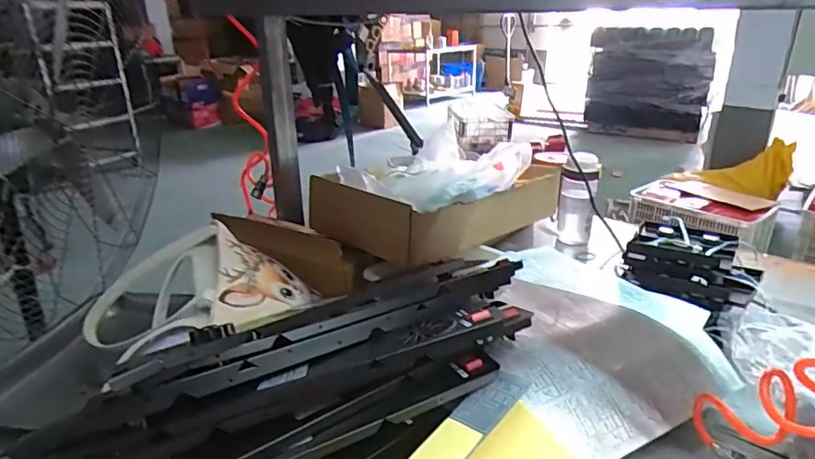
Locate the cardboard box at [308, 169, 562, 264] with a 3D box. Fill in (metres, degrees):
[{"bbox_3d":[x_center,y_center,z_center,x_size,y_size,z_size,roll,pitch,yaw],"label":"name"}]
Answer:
[{"bbox_3d":[0.082,-0.059,1.009,0.473,0.134,0.250,-22,30,-40],"label":"cardboard box"}]

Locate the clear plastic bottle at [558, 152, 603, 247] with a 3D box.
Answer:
[{"bbox_3d":[0.377,-0.068,1.140,0.077,0.193,0.081,4,23,14],"label":"clear plastic bottle"}]

